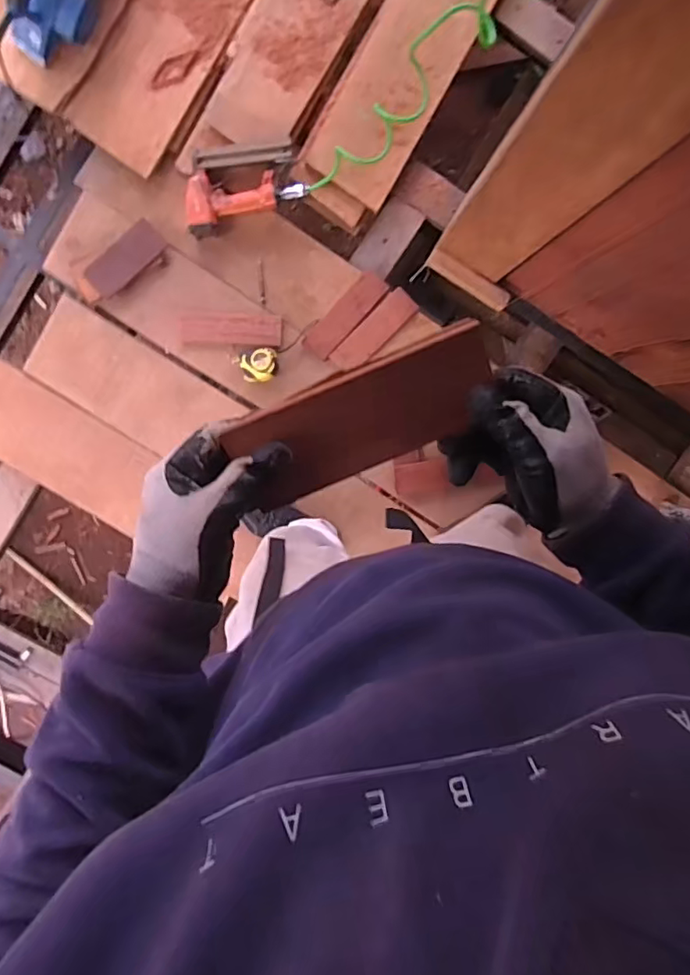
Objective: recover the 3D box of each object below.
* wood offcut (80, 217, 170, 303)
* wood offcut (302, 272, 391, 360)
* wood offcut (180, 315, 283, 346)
[{"bbox_3d":[-0.475,-0.476,1.195,0.202,0.036,0.071,-39,97,2],"label":"wood offcut"},{"bbox_3d":[0.001,-0.381,1.248,0.069,0.012,0.213,41,101,-16],"label":"wood offcut"},{"bbox_3d":[-0.249,-0.345,1.236,0.218,0.028,0.067,0,97,-3],"label":"wood offcut"}]

